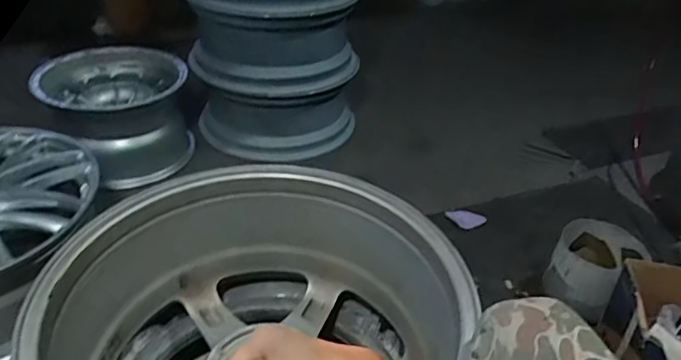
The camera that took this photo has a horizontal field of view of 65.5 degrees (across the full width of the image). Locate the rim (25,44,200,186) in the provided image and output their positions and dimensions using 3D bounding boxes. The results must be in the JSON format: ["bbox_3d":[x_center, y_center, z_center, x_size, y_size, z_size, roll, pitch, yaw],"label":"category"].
[{"bbox_3d":[-0.588,-0.175,1.419,0.358,0.245,0.320,-17,41,-26],"label":"rim"}]

